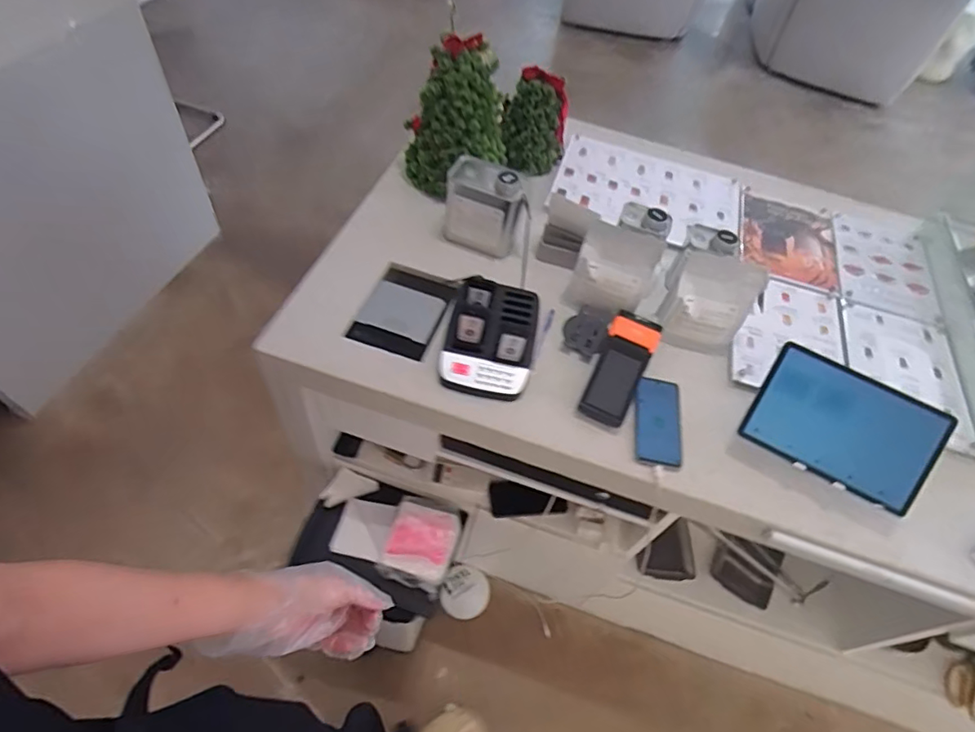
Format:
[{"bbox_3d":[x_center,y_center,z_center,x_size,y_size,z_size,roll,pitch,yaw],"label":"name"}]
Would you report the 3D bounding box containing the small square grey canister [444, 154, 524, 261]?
[{"bbox_3d":[-0.004,-0.302,1.028,0.157,0.153,0.076,26,55,10],"label":"small square grey canister"}]

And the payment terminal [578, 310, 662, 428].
[{"bbox_3d":[0.225,-0.002,0.894,0.083,0.039,0.212,22,67,16],"label":"payment terminal"}]

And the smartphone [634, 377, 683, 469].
[{"bbox_3d":[0.276,0.089,0.864,0.073,0.014,0.150,7,61,3],"label":"smartphone"}]

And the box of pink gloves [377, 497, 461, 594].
[{"bbox_3d":[-0.130,0.347,1.058,0.136,0.053,0.166,15,54,2],"label":"box of pink gloves"}]

